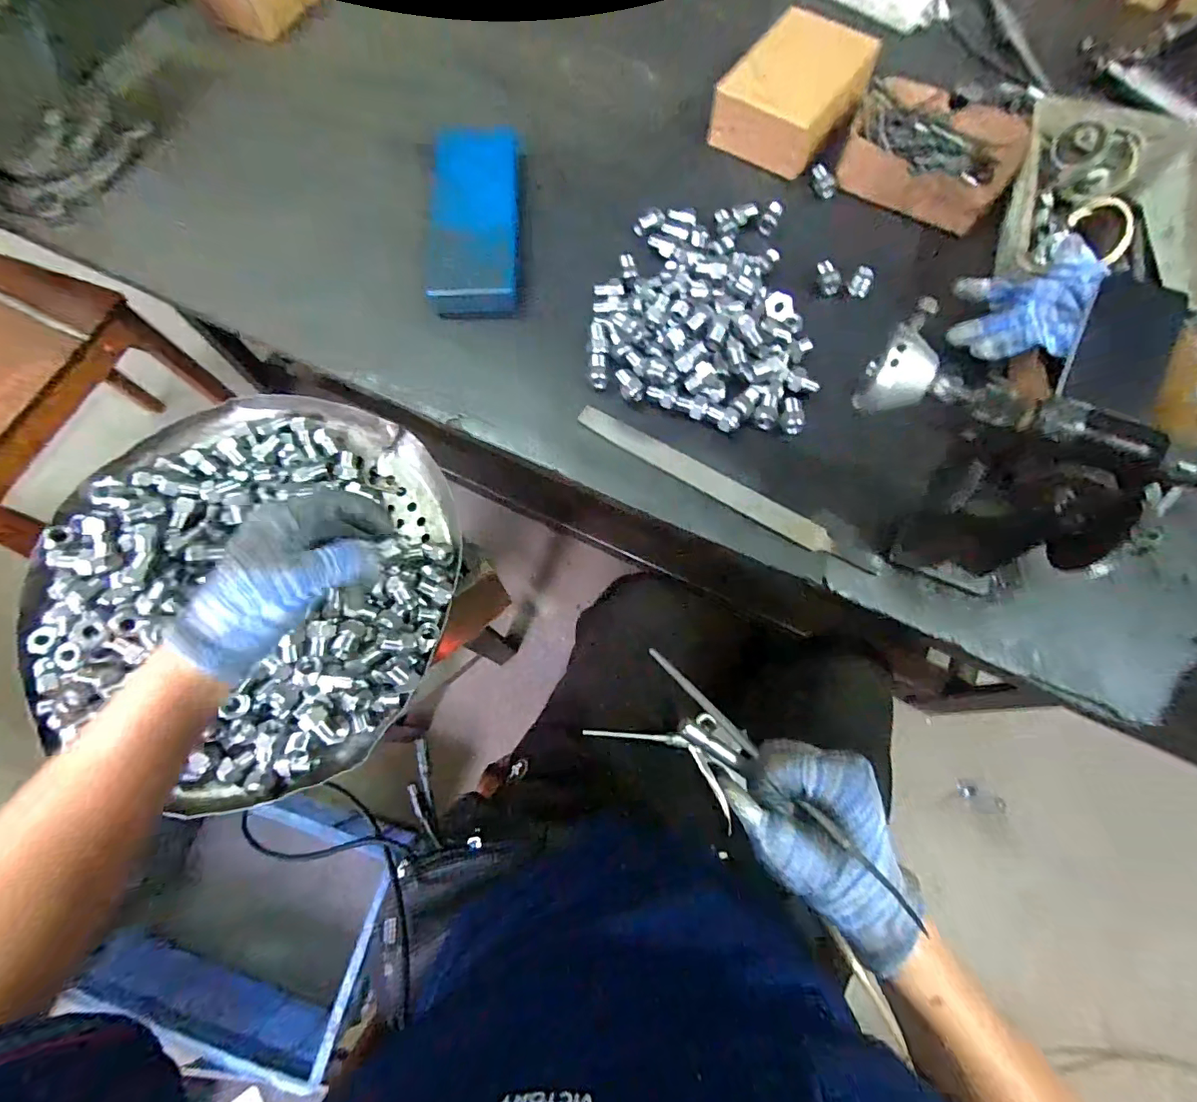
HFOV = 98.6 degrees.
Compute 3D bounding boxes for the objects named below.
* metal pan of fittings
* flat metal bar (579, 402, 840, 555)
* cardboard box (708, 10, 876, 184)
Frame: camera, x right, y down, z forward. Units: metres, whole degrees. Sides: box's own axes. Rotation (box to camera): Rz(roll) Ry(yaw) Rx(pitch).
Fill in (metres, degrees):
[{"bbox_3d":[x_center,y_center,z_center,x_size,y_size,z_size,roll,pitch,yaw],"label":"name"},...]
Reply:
[{"bbox_3d":[-0.316,0.012,0.470,0.375,0.079,0.352,0,72,0],"label":"metal pan of fittings"},{"bbox_3d":[0.094,-0.069,0.476,0.254,0.009,0.021,30,74,9],"label":"flat metal bar"},{"bbox_3d":[0.225,-0.528,0.594,0.132,0.060,0.164,34,75,10],"label":"cardboard box"}]

